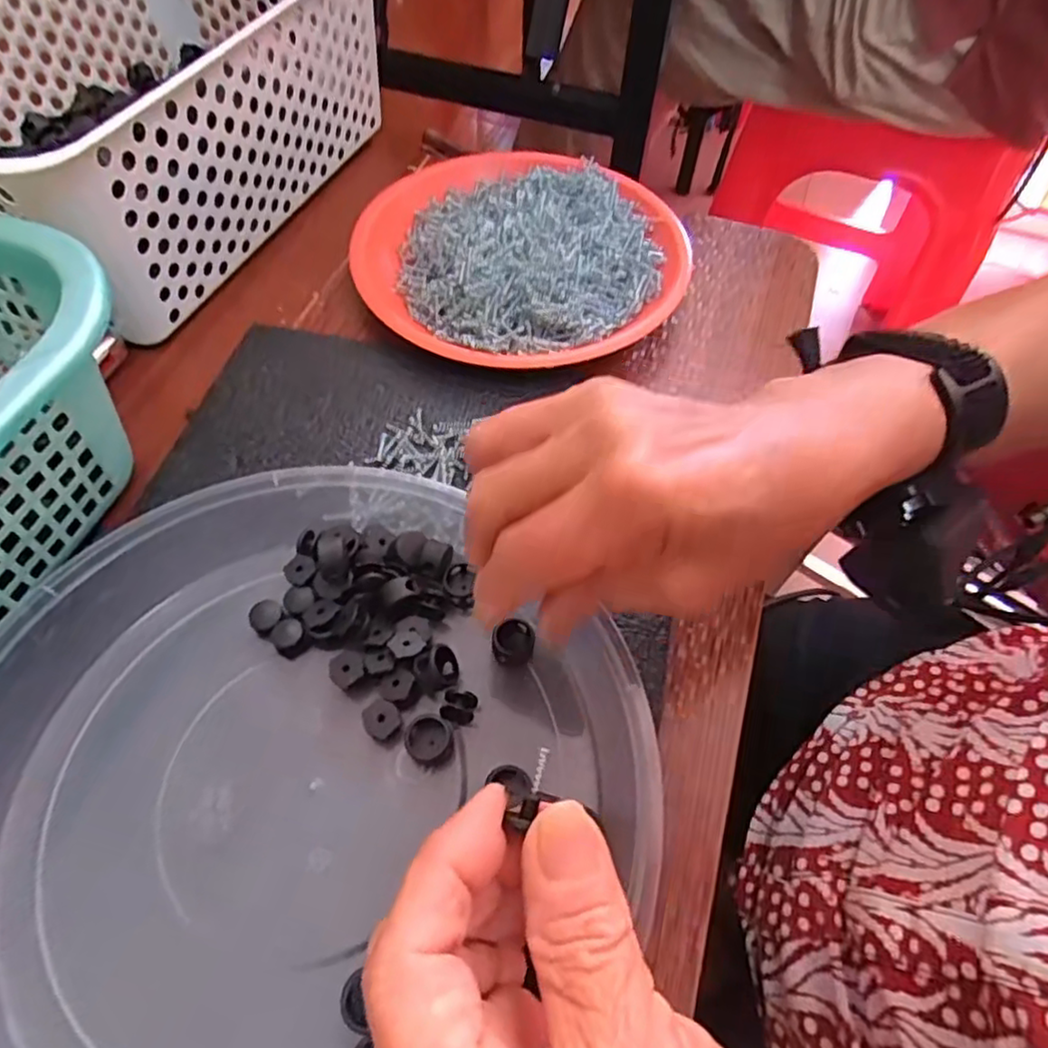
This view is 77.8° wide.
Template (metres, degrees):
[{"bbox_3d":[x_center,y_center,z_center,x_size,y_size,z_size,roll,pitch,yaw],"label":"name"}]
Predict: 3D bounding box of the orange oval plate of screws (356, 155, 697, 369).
[{"bbox_3d":[0.000,-0.162,0.384,0.193,0.032,0.184,-8,59,-8],"label":"orange oval plate of screws"}]

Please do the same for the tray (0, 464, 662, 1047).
[{"bbox_3d":[-0.091,0.076,0.231,0.224,0.042,0.246,1,59,-2],"label":"tray"}]

